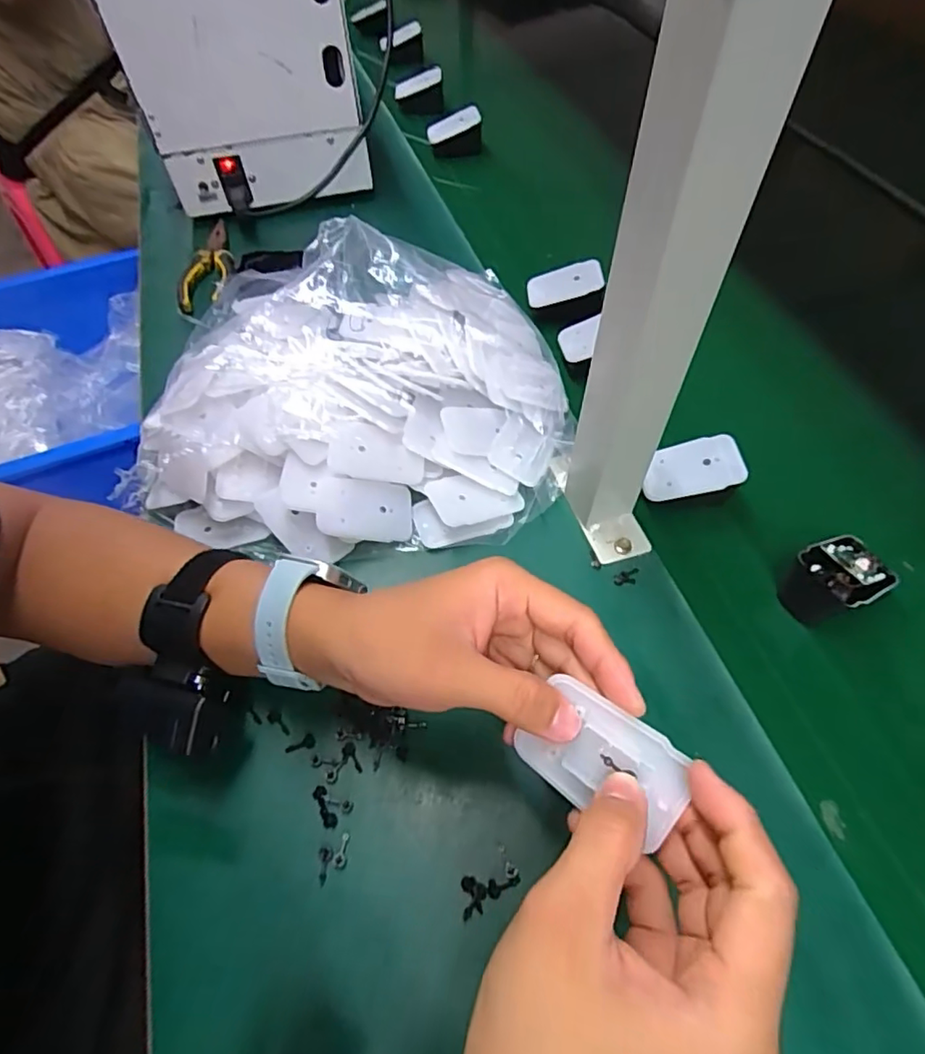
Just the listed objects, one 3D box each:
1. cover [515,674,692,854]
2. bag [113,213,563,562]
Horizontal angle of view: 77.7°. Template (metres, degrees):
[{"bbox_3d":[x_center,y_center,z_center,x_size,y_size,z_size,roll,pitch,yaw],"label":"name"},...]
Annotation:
[{"bbox_3d":[0.056,0.095,0.234,0.065,0.005,0.041,25,93,24],"label":"cover"},{"bbox_3d":[-0.073,-0.125,0.456,0.331,0.071,0.324,15,59,12],"label":"bag"}]

